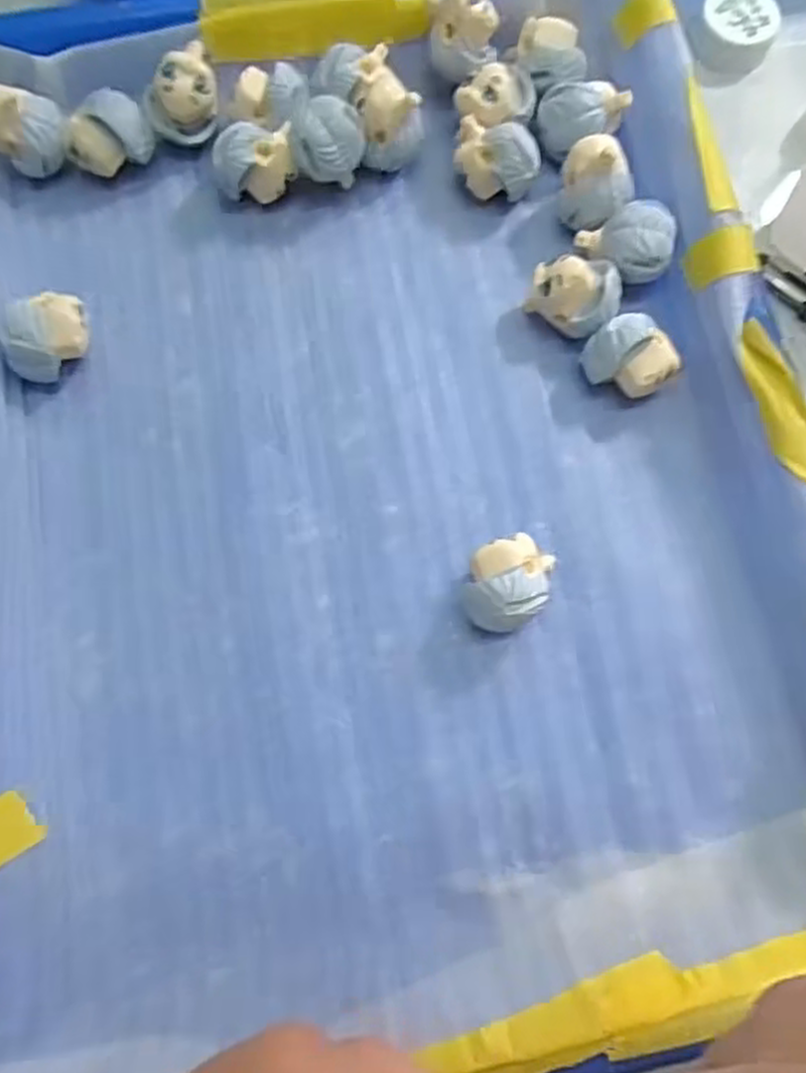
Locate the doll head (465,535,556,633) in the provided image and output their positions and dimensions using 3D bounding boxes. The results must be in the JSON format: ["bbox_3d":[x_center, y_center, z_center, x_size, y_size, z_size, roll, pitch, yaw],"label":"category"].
[{"bbox_3d":[0.030,0.014,0.221,0.023,0.023,0.028,19,76,4],"label":"doll head"}]

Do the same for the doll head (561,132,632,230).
[{"bbox_3d":[0.063,-0.114,0.254,0.023,0.026,0.021,0,76,-1],"label":"doll head"}]

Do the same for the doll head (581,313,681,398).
[{"bbox_3d":[0.071,-0.056,0.241,0.028,0.021,0.020,22,76,4],"label":"doll head"}]

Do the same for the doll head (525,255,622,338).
[{"bbox_3d":[0.054,-0.076,0.247,0.027,0.021,0.020,16,76,3],"label":"doll head"}]

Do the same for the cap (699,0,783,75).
[{"bbox_3d":[0.124,-0.189,0.289,0.028,0.013,0.029,0,76,-1],"label":"cap"}]

